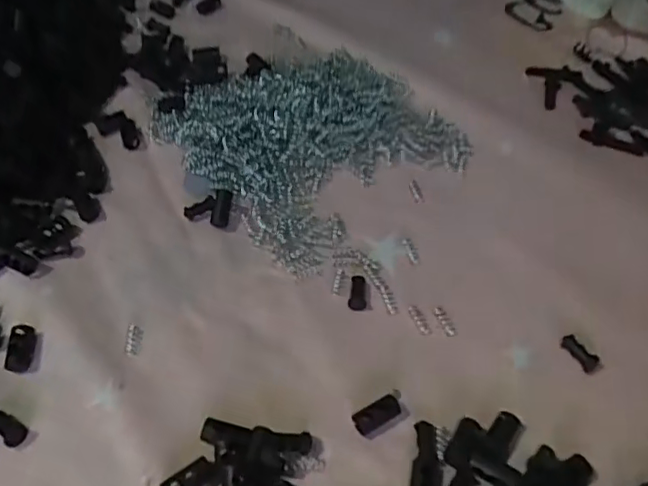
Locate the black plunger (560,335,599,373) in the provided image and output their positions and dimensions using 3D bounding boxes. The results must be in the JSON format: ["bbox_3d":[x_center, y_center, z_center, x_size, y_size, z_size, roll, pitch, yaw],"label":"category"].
[{"bbox_3d":[0.108,0.047,0.254,0.006,0.009,0.018,-20,53,-18],"label":"black plunger"}]

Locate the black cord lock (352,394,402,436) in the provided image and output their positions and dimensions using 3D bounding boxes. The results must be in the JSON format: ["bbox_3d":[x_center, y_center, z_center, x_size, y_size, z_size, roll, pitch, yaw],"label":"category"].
[{"bbox_3d":[0.021,0.067,0.236,0.019,0.005,0.009,-22,53,-20],"label":"black cord lock"}]

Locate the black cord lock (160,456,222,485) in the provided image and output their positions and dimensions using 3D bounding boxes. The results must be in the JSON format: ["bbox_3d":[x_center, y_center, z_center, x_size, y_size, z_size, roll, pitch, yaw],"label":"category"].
[{"bbox_3d":[-0.048,0.087,0.217,0.020,0.005,0.012,-26,55,-22],"label":"black cord lock"}]

